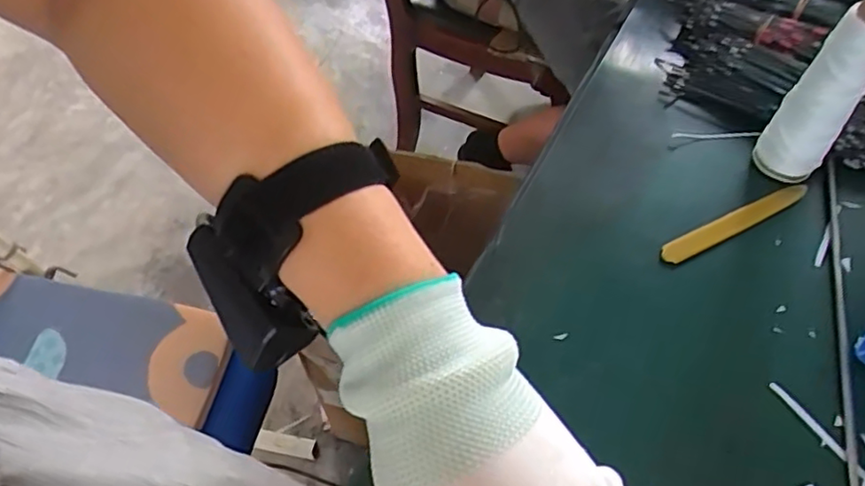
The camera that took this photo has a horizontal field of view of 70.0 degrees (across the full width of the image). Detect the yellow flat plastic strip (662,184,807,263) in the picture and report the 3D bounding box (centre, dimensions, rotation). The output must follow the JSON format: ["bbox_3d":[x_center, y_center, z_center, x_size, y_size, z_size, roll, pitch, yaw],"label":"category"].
[{"bbox_3d":[0.268,-0.020,0.544,0.165,0.007,0.019,-24,56,-16],"label":"yellow flat plastic strip"}]

